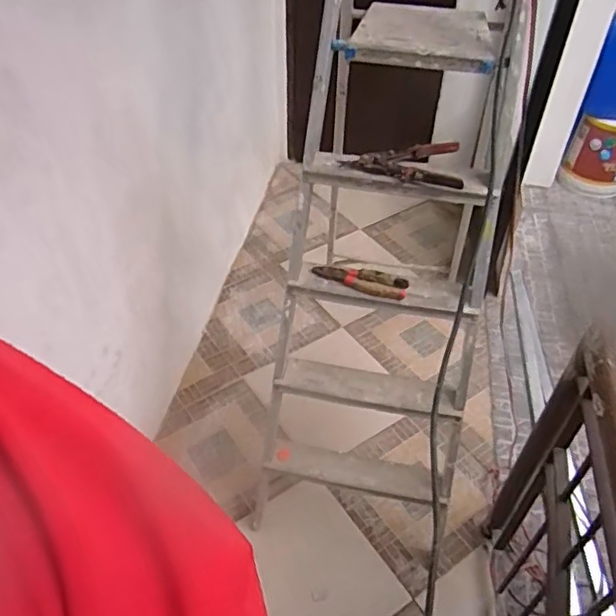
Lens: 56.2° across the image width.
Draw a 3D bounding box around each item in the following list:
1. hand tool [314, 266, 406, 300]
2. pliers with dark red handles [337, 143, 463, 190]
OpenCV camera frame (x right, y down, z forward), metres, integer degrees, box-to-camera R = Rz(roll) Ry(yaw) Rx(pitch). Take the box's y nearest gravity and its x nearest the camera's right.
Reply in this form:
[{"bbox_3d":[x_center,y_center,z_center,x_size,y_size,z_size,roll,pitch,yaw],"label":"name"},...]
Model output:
[{"bbox_3d":[0.111,-0.064,1.231,0.199,0.025,0.059,13,46,12],"label":"hand tool"},{"bbox_3d":[0.192,-0.295,1.130,0.225,0.032,0.151,13,46,11],"label":"pliers with dark red handles"}]

